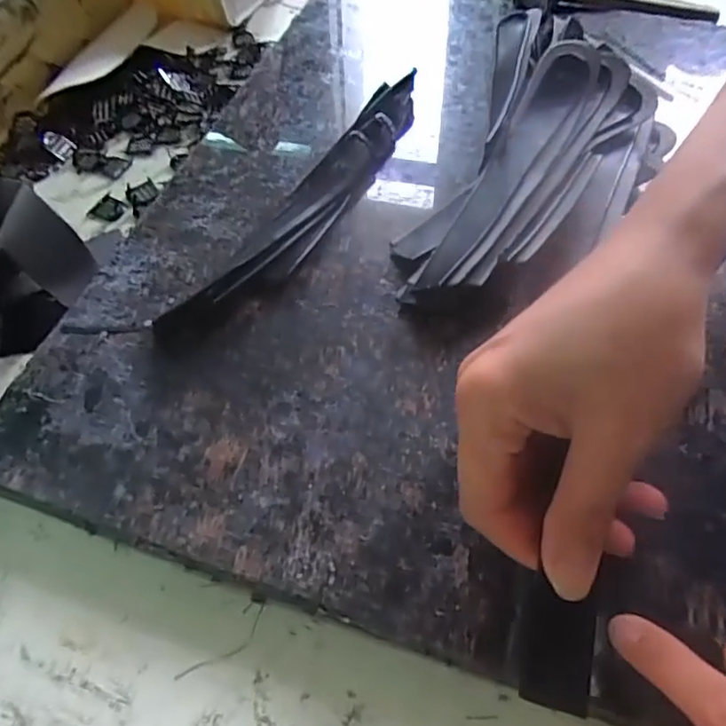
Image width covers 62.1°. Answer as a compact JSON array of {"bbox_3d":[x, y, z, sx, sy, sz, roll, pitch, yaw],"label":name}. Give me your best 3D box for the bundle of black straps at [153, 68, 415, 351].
[{"bbox_3d":[-0.026,-0.100,0.358,0.036,0.026,0.247,30,62,19],"label":"bundle of black straps"}]

